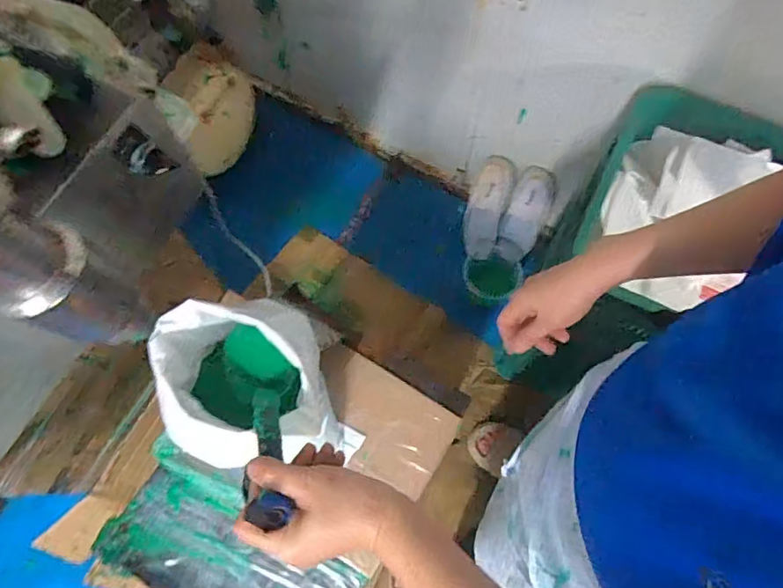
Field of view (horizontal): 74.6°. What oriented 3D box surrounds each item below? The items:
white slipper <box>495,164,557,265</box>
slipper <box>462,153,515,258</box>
[{"bbox_3d":[0.330,-0.191,1.268,0.100,0.238,0.052,19,32,7],"label":"white slipper"},{"bbox_3d":[0.236,-0.211,1.280,0.092,0.251,0.055,14,27,5],"label":"slipper"}]

